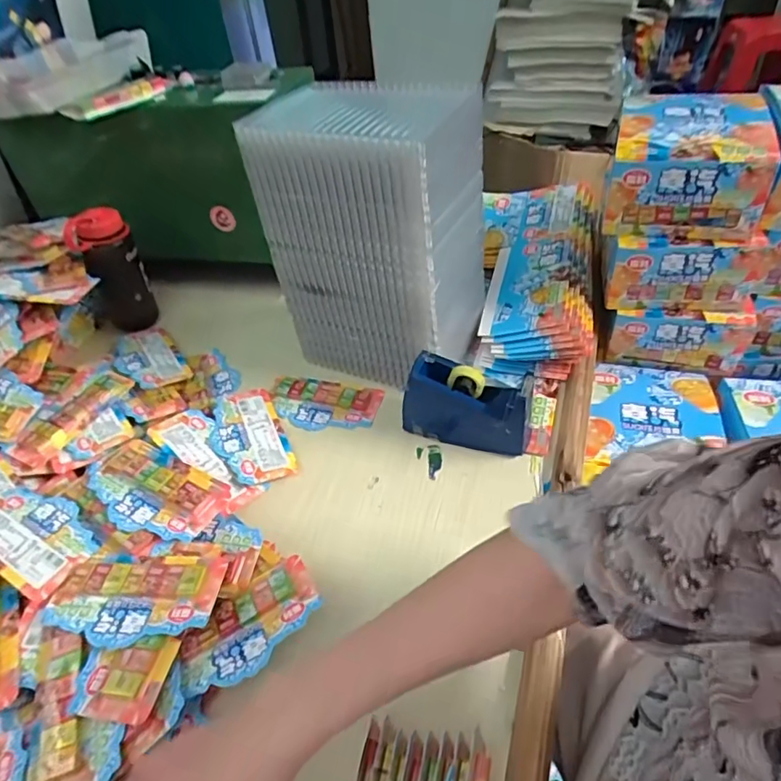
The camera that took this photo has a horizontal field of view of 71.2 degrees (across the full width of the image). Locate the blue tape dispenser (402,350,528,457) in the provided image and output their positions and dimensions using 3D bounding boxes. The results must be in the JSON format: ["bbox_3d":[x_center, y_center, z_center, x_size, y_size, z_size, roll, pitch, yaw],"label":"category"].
[{"bbox_3d":[0.081,0.017,0.586,0.131,0.086,0.052,17,49,23],"label":"blue tape dispenser"}]

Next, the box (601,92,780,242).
[{"bbox_3d":[0.328,-0.255,0.616,0.157,0.096,0.148,9,46,16],"label":"box"}]

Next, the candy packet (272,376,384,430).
[{"bbox_3d":[-0.084,0.014,0.665,0.139,0.019,0.070,7,46,14],"label":"candy packet"}]

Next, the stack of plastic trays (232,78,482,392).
[{"bbox_3d":[-0.015,-0.165,0.620,0.207,0.286,0.147,15,48,21],"label":"stack of plastic trays"}]

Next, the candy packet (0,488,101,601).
[{"bbox_3d":[-0.335,0.135,0.513,0.138,0.014,0.076,20,50,25],"label":"candy packet"}]

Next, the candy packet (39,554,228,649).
[{"bbox_3d":[-0.214,0.170,0.451,0.142,0.017,0.075,-1,44,6],"label":"candy packet"}]

